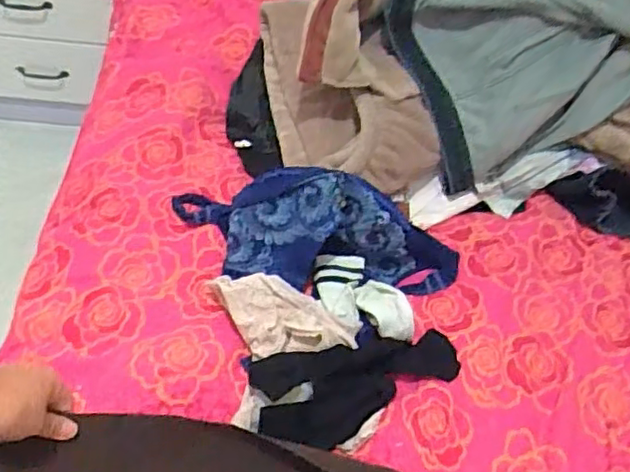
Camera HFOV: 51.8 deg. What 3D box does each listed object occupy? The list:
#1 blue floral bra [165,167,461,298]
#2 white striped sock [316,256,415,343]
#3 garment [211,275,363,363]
[{"bbox_3d":[0.000,0.000,0.862,0.399,0.142,0.117,11,48,0],"label":"blue floral bra"},{"bbox_3d":[0.056,0.073,0.839,0.084,0.035,0.162,-20,55,-22],"label":"white striped sock"},{"bbox_3d":[-0.045,0.090,0.785,0.198,0.043,0.110,26,50,13],"label":"garment"}]

